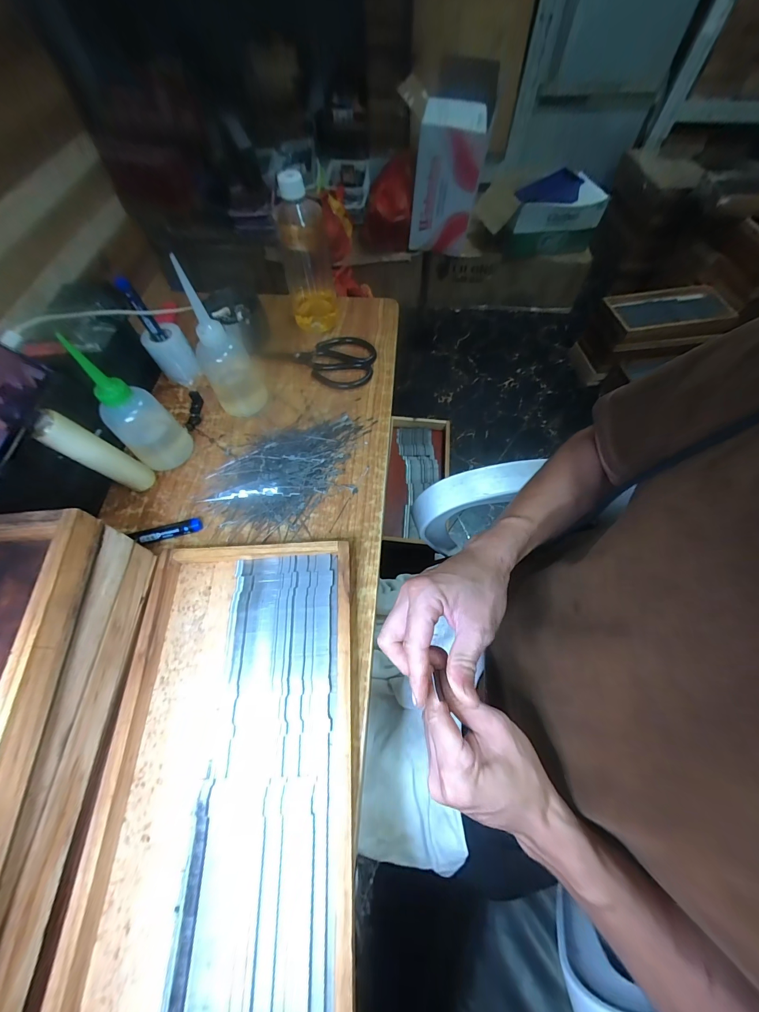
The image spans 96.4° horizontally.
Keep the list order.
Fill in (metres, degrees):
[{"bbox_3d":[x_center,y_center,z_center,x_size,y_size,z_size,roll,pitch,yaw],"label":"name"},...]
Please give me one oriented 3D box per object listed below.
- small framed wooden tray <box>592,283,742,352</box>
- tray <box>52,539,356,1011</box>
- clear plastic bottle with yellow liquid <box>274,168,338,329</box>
[{"bbox_3d":[1.048,-0.718,1.272,0.456,0.083,0.230,-6,63,-2],"label":"small framed wooden tray"},{"bbox_3d":[-0.118,0.235,0.271,0.192,0.023,0.424,-3,62,0],"label":"tray"},{"bbox_3d":[-0.102,-0.347,0.480,0.072,0.178,0.076,-13,63,-5],"label":"clear plastic bottle with yellow liquid"}]

